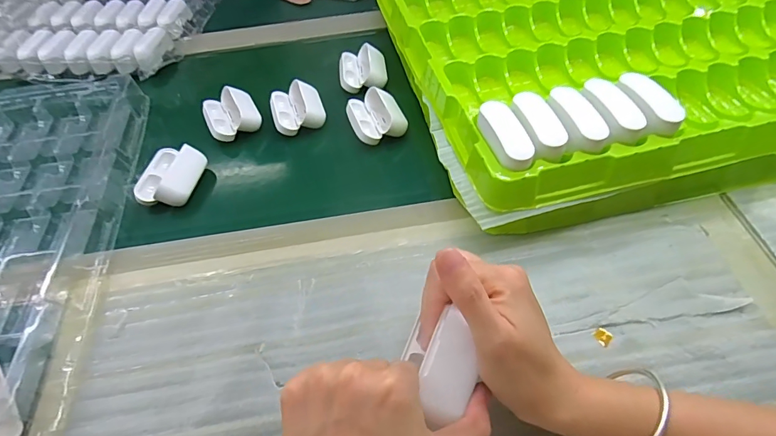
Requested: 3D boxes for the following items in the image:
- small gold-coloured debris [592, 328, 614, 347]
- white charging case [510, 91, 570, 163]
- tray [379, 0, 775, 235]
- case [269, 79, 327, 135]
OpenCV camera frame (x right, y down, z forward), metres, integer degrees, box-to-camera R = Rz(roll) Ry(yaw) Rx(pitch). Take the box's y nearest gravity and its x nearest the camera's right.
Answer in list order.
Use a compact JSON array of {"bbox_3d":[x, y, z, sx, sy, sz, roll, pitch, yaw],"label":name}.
[{"bbox_3d":[0.152,0.084,0.303,0.012,0.004,0.012,-5,54,7],"label":"small gold-coloured debris"},{"bbox_3d":[0.116,-0.066,0.339,0.029,0.034,0.064,-13,53,-6],"label":"white charging case"},{"bbox_3d":[0.311,-0.215,0.464,0.573,0.077,0.395,-13,53,-5],"label":"tray"},{"bbox_3d":[-0.097,-0.120,0.457,0.053,0.024,0.057,-18,54,-10],"label":"case"}]

